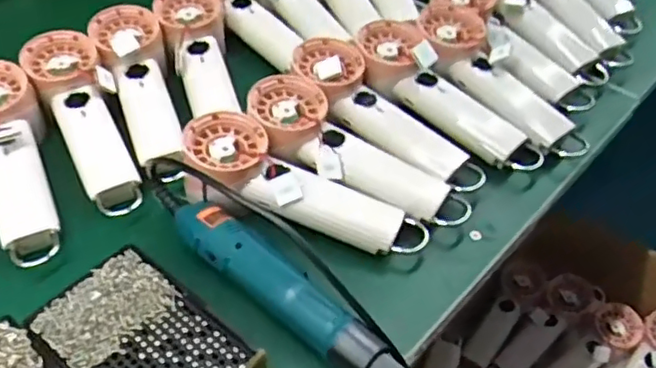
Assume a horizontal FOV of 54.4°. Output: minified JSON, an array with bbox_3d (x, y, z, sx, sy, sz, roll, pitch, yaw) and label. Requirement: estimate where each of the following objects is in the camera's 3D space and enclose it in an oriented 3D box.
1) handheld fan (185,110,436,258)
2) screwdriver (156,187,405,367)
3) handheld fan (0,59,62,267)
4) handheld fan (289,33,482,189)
[{"bbox_3d":[-0.021,0.011,0.482,0.195,0.043,0.066,25,50,6],"label":"handheld fan"},{"bbox_3d":[-0.025,0.072,0.429,0.254,0.029,0.038,32,54,27],"label":"screwdriver"},{"bbox_3d":[-0.250,-0.020,0.504,0.060,0.031,0.190,-20,64,-18],"label":"handheld fan"},{"bbox_3d":[0.047,-0.057,0.539,0.052,0.034,0.189,-35,68,-29],"label":"handheld fan"}]

